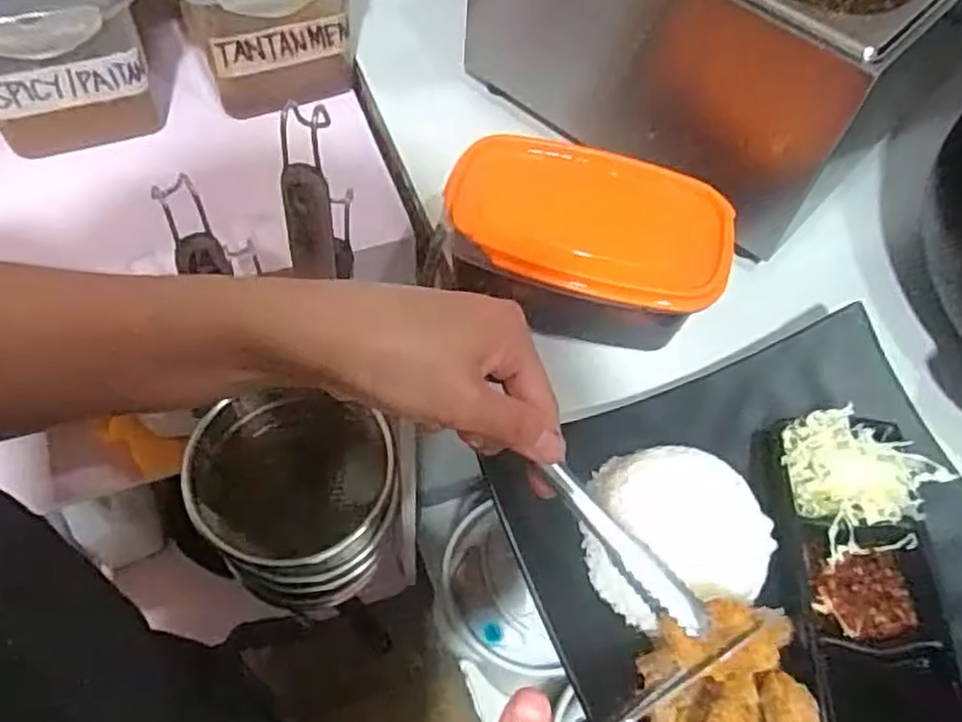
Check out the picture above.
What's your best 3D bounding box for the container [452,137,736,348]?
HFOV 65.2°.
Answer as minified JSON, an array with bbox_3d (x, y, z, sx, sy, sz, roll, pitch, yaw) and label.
[{"bbox_3d":[0.061,-0.066,0.461,0.159,0.080,0.099,7,58,0],"label":"container"}]

